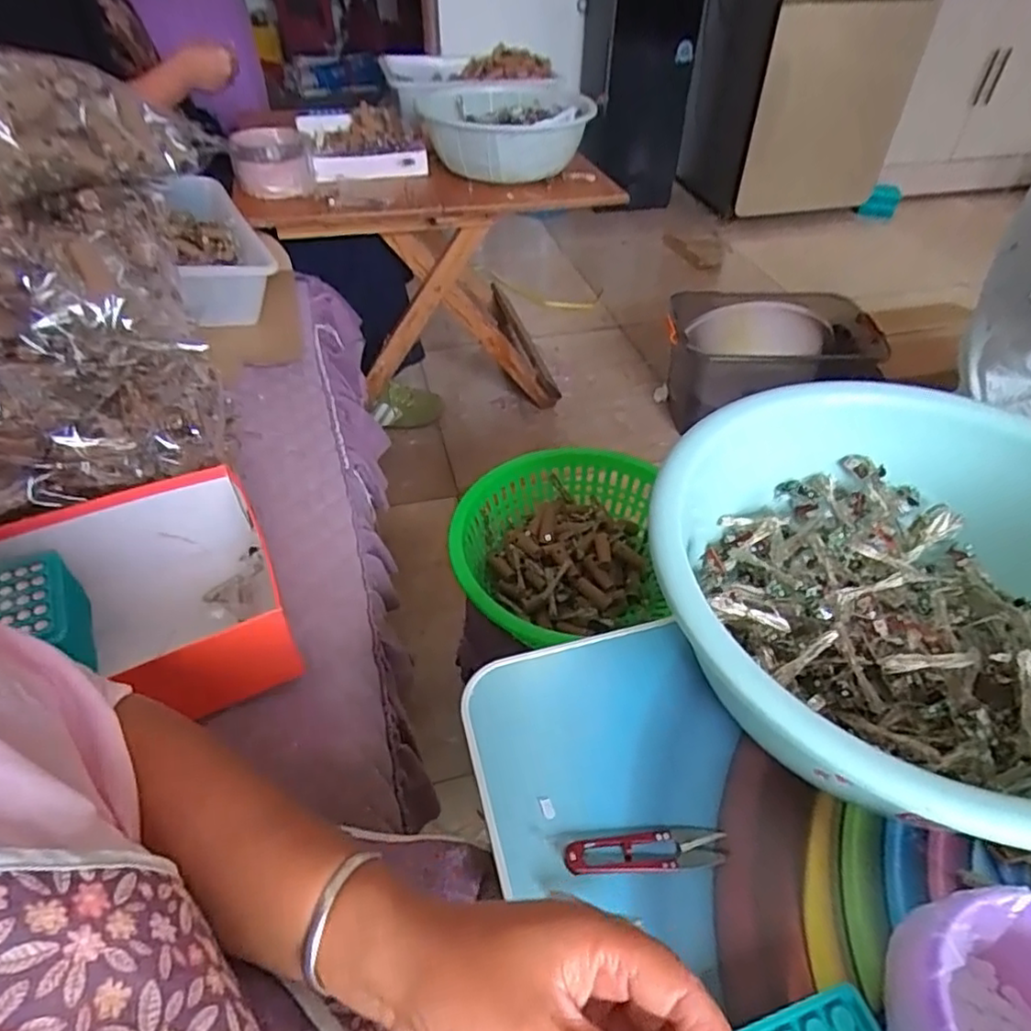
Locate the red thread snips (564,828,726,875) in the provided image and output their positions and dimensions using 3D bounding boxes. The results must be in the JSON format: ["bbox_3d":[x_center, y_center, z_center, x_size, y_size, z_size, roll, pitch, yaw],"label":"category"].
[{"bbox_3d":[0.082,0.214,0.413,0.100,0.005,0.024,-1,45,-2],"label":"red thread snips"}]

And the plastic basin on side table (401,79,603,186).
[{"bbox_3d":[-0.043,-0.744,1.240,0.324,0.126,0.397,-6,46,-7],"label":"plastic basin on side table"}]

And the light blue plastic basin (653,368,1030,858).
[{"bbox_3d":[0.276,0.059,0.456,0.341,0.114,0.358,-10,46,-11],"label":"light blue plastic basin"}]

